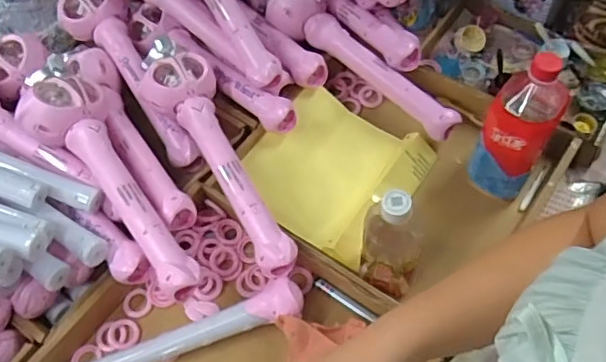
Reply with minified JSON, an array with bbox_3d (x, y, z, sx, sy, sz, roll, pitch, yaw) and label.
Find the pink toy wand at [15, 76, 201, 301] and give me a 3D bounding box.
[{"bbox_3d":[-0.234,-0.002,0.668,0.103,0.070,0.328,-33,64,-15],"label":"pink toy wand"}]

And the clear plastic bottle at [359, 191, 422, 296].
[{"bbox_3d":[0.103,0.068,0.635,0.070,0.174,0.069,12,62,10],"label":"clear plastic bottle"}]

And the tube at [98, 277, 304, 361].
[{"bbox_3d":[-0.150,0.190,0.657,0.313,0.036,0.046,-19,61,-8],"label":"tube"}]

